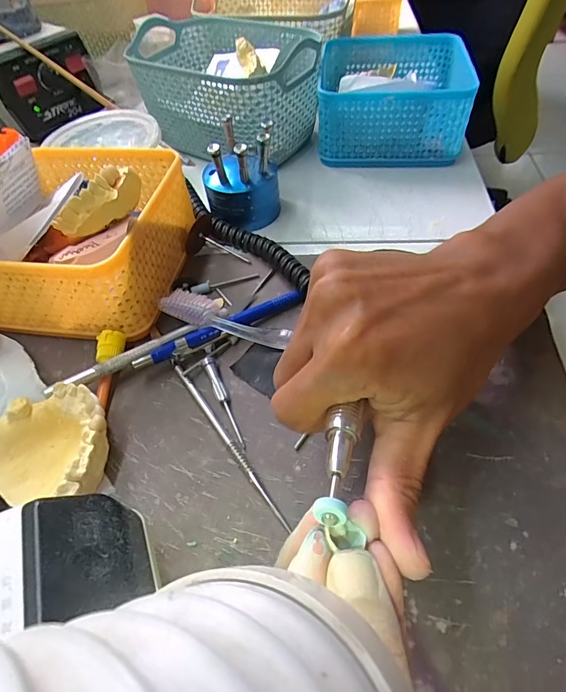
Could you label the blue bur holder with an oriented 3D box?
[{"bbox_3d":[-0.033,-0.136,0.328,0.057,0.068,0.057,-6,52,1],"label":"blue bur holder"}]

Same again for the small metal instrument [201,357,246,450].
[{"bbox_3d":[-0.033,0.030,0.234,0.006,0.008,0.060,-22,54,-12],"label":"small metal instrument"}]

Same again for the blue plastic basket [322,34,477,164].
[{"bbox_3d":[0.102,-0.239,0.401,0.130,0.066,0.142,2,53,7],"label":"blue plastic basket"}]

